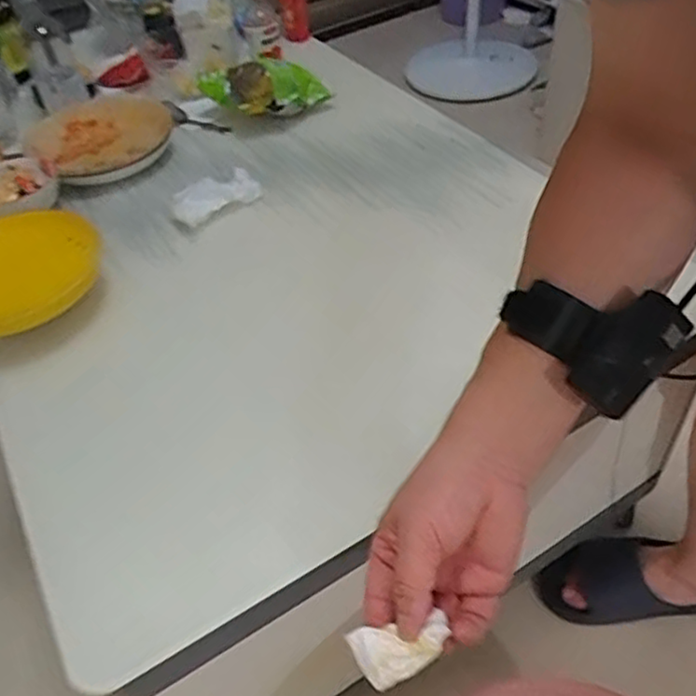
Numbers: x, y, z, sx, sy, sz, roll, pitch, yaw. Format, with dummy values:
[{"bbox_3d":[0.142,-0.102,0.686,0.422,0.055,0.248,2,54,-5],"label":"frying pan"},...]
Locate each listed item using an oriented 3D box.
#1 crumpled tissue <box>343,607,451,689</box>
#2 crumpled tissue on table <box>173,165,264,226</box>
[{"bbox_3d":[0.028,0.171,0.375,0.053,0.030,0.028,-9,46,-2],"label":"crumpled tissue"},{"bbox_3d":[-0.169,-0.188,0.829,0.055,0.027,0.122,28,55,29],"label":"crumpled tissue on table"}]

